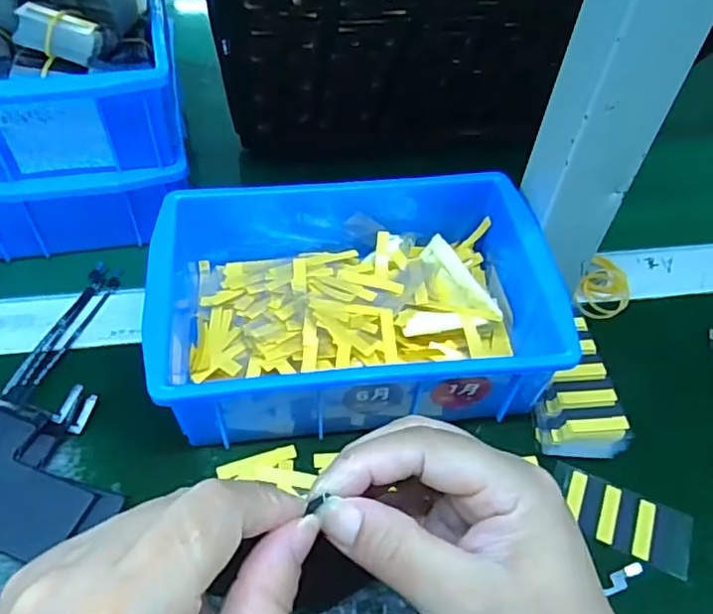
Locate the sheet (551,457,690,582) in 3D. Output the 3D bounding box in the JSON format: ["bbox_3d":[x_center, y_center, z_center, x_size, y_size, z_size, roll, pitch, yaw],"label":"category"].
[{"bbox_3d":[0.129,0.102,0.297,0.066,0.004,0.034,23,52,15],"label":"sheet"}]

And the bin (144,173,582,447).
[{"bbox_3d":[-0.004,-0.006,0.335,0.201,0.066,0.151,-3,50,-8],"label":"bin"}]

